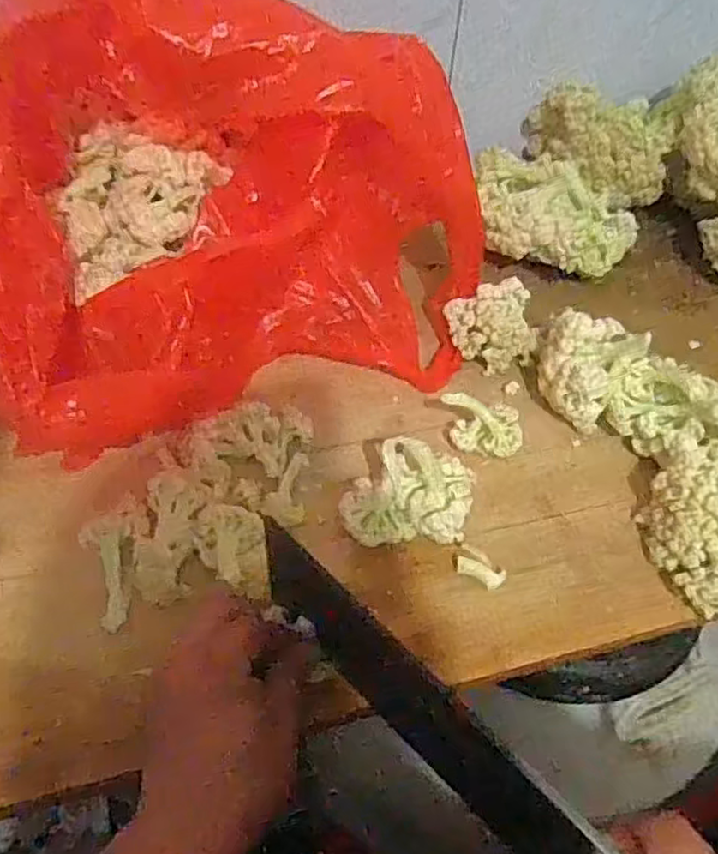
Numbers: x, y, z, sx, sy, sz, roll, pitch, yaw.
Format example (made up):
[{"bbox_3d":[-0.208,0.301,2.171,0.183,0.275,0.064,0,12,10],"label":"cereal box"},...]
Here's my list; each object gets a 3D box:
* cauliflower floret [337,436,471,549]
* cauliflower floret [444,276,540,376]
[{"bbox_3d":[0.036,0.045,0.479,0.091,0.062,0.053,-1,47,-5],"label":"cauliflower floret"},{"bbox_3d":[0.122,-0.088,0.616,0.080,0.049,0.069,-12,49,-15],"label":"cauliflower floret"}]

